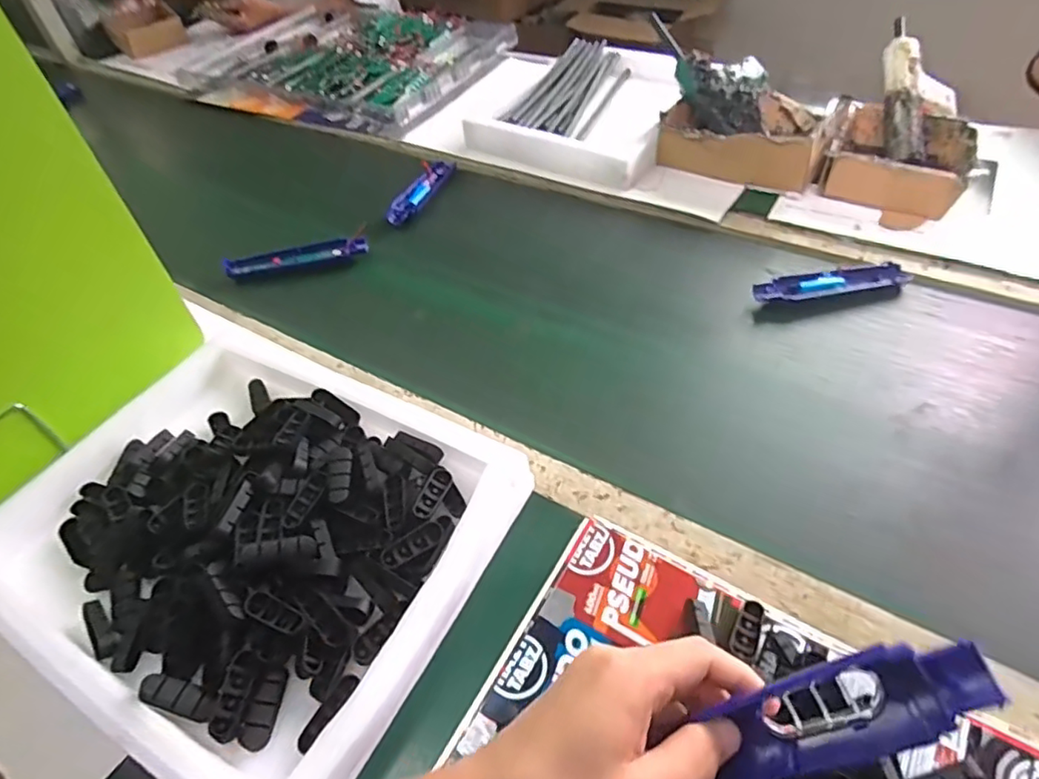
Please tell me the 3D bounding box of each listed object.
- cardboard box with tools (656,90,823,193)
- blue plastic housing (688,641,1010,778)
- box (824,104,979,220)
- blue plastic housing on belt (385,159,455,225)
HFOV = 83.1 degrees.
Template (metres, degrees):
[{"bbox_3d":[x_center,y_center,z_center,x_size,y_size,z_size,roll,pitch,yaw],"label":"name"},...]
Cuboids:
[{"bbox_3d":[0.321,-0.367,0.821,0.210,0.072,0.202,19,53,21],"label":"cardboard box with tools"},{"bbox_3d":[0.133,0.135,0.245,0.115,0.026,0.033,-36,46,19],"label":"blue plastic housing"},{"bbox_3d":[0.492,-0.300,0.757,0.153,0.055,0.204,21,53,22],"label":"box"},{"bbox_3d":[-0.141,-0.283,0.834,0.039,0.017,0.166,13,51,16],"label":"blue plastic housing on belt"}]

